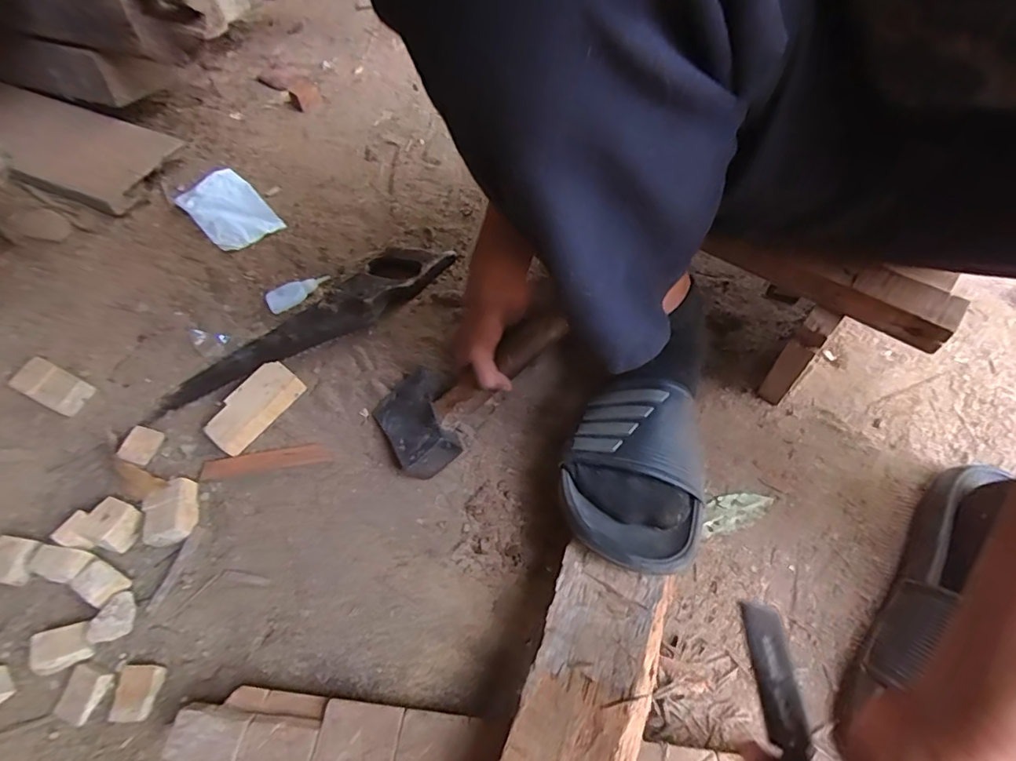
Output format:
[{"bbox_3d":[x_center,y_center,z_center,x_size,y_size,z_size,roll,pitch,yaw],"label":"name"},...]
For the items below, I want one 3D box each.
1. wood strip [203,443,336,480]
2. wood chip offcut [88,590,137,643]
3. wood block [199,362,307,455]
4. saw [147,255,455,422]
[{"bbox_3d":[-0.253,0.084,0.538,0.137,0.005,0.027,-10,51,2],"label":"wood strip"},{"bbox_3d":[-0.348,0.209,0.452,0.024,0.024,0.041,6,57,7],"label":"wood chip offcut"},{"bbox_3d":[-0.282,0.026,0.564,0.052,0.030,0.104,32,65,27],"label":"wood block"},{"bbox_3d":[-0.237,-0.067,0.616,0.372,0.031,0.086,-33,57,-14],"label":"saw"}]

